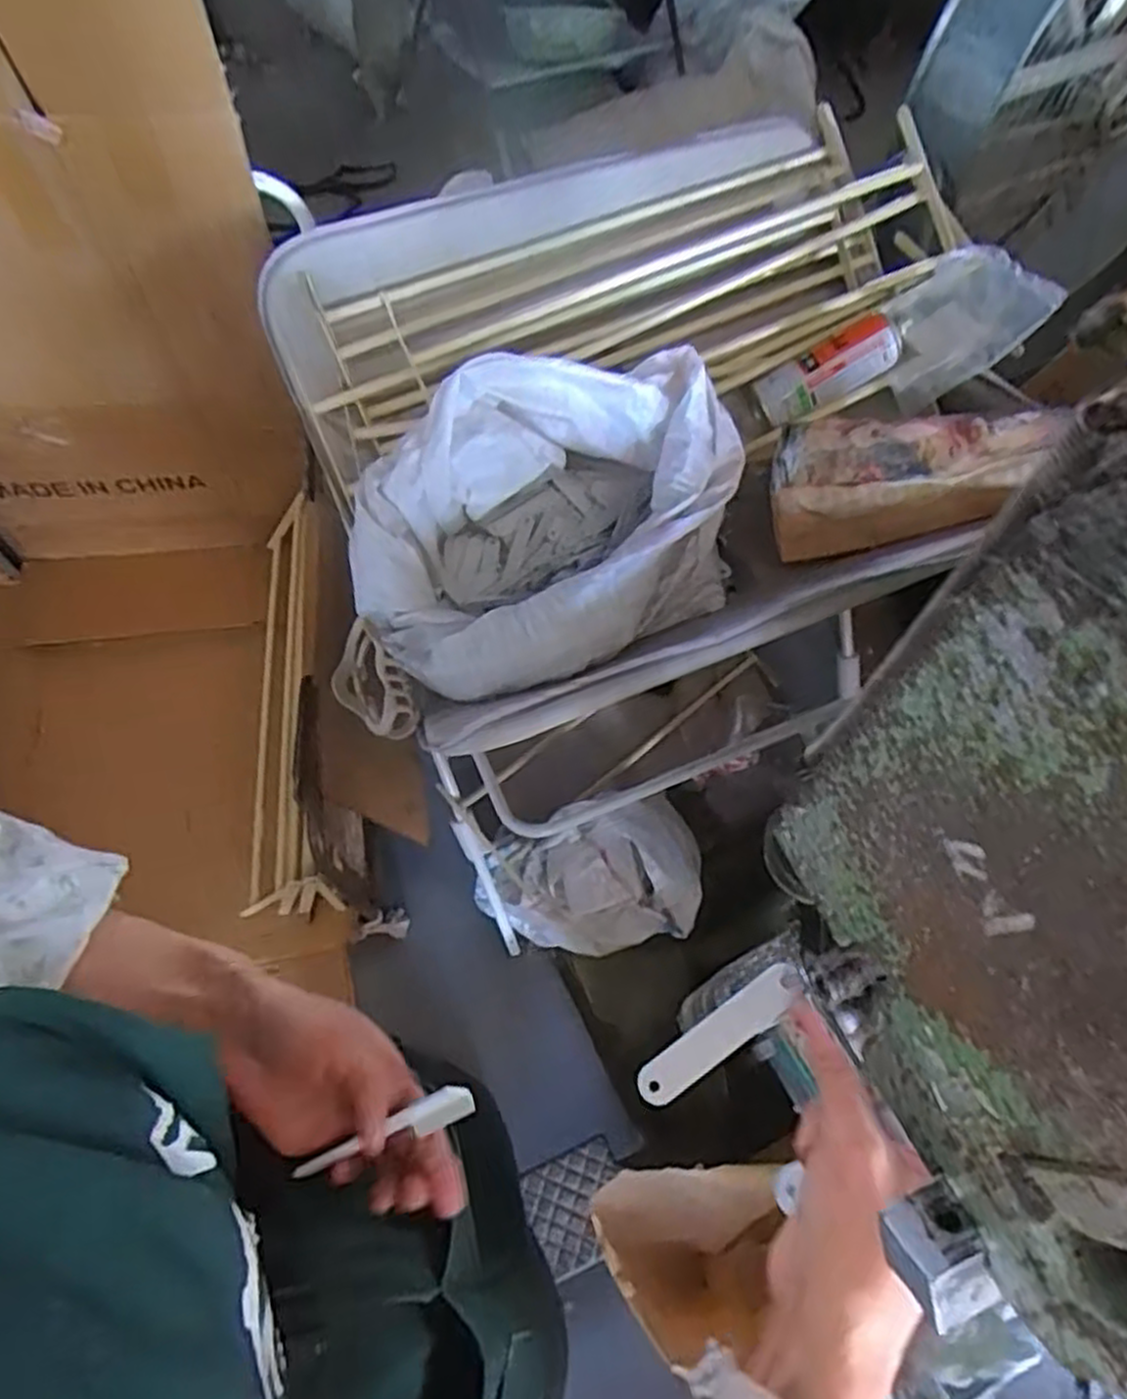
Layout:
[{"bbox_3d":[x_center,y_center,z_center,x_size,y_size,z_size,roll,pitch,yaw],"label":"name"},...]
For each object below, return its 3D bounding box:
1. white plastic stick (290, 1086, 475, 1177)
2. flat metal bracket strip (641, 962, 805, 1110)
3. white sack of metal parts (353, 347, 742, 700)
[{"bbox_3d":[-0.092,0.219,0.391,0.096,0.009,0.020,-25,103,2],"label":"white plastic stick"},{"bbox_3d":[0.070,0.153,0.350,0.085,0.004,0.019,-39,68,2],"label":"flat metal bracket strip"},{"bbox_3d":[-0.007,-0.144,0.716,0.360,0.199,0.265,-17,64,-10],"label":"white sack of metal parts"}]

